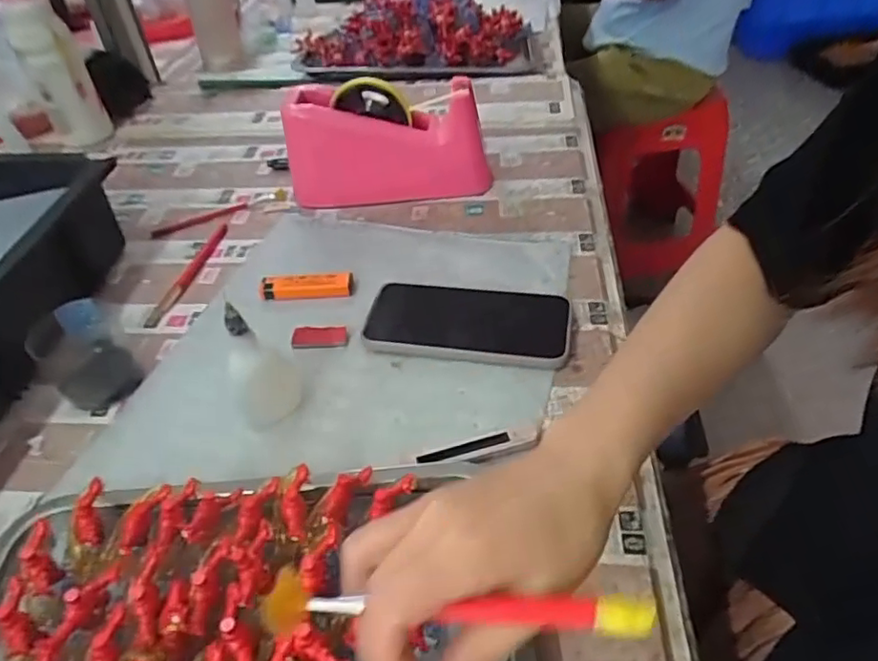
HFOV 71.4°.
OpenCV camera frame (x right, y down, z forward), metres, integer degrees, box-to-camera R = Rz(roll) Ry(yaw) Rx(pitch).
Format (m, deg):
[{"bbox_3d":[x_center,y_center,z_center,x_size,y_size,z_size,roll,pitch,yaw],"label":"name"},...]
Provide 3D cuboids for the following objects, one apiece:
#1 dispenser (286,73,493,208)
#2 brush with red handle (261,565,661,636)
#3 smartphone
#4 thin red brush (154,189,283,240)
[{"bbox_3d":[-0.055,-0.196,0.637,0.209,0.107,0.065,-4,43,3],"label":"dispenser"},{"bbox_3d":[0.007,0.102,0.229,0.144,0.011,0.019,0,43,2],"label":"brush with red handle"},{"bbox_3d":[0.023,-0.008,0.494,0.160,0.012,0.084,3,44,10],"label":"smartphone"},{"bbox_3d":[-0.238,-0.126,0.661,0.144,0.005,0.020,-21,45,-14],"label":"thin red brush"}]

